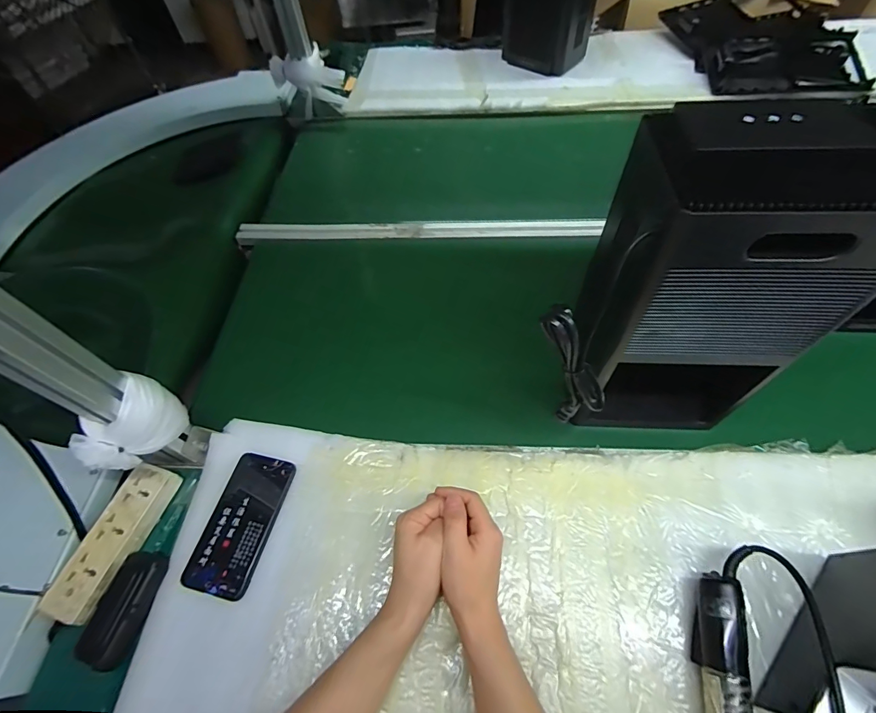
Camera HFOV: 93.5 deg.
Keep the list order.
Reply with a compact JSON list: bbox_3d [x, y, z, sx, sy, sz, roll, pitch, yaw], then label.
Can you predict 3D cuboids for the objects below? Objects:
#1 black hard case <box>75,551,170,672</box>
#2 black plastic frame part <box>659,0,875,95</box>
[{"bbox_3d":[-0.348,0.274,0.453,0.056,0.020,0.109,10,58,9],"label":"black hard case"},{"bbox_3d":[0.836,-0.812,1.066,0.382,0.068,0.470,-3,57,0],"label":"black plastic frame part"}]

